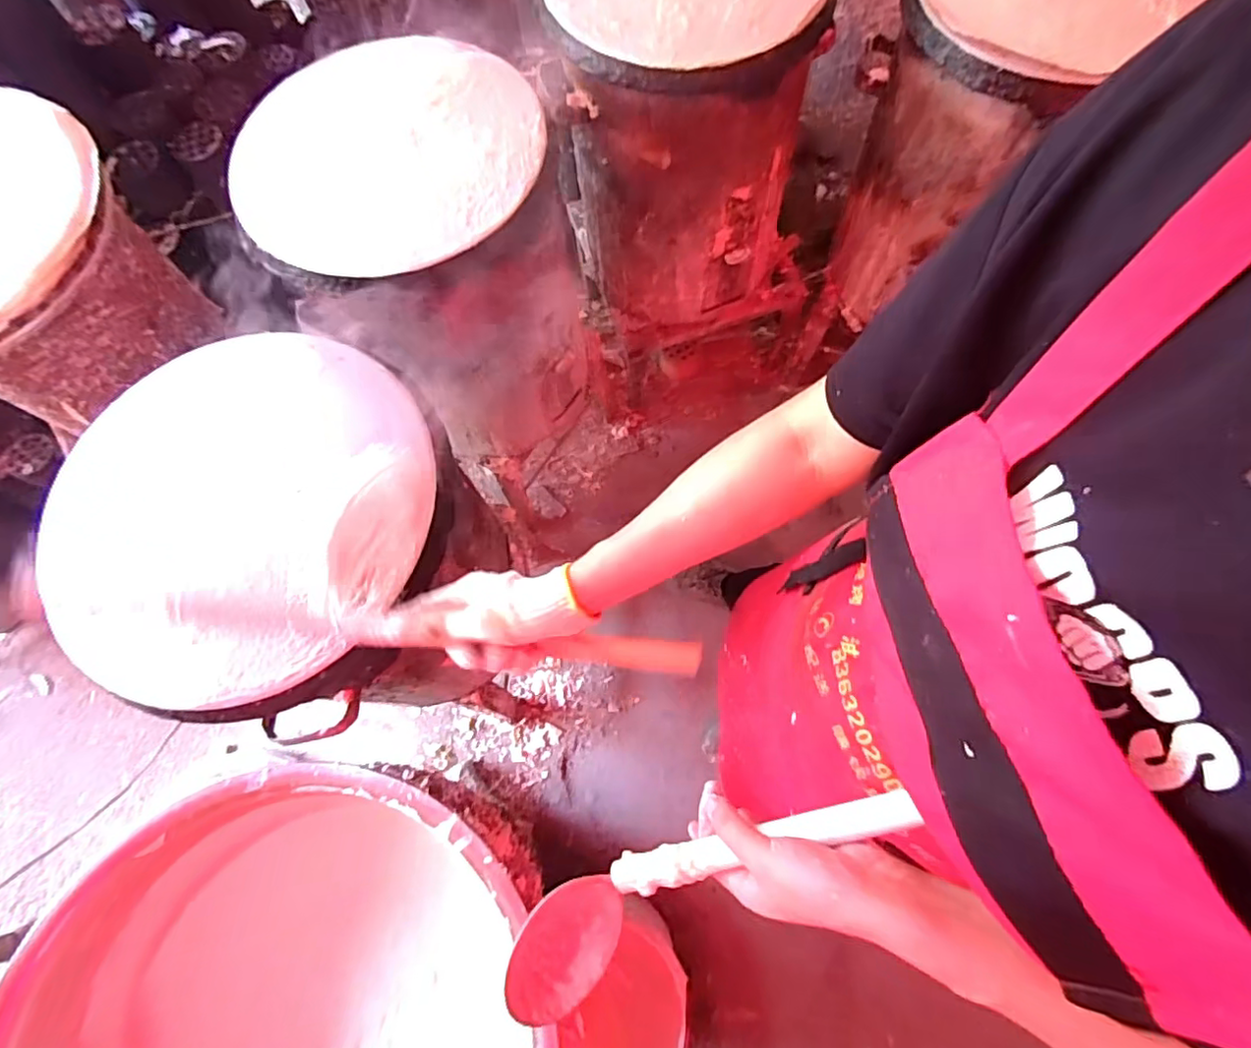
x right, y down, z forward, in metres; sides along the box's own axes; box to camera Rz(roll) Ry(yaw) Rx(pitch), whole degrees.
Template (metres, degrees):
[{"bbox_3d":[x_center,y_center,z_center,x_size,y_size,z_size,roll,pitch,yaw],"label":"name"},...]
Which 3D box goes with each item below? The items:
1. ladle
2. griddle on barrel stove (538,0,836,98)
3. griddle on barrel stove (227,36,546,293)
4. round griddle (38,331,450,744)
[{"bbox_3d":[0.051,0.236,0.389,0.284,0.070,0.073,-32,72,14],"label":"ladle"},{"bbox_3d":[0.087,-0.724,0.805,0.378,0.053,0.344,-1,72,2],"label":"griddle on barrel stove"},{"bbox_3d":[-0.284,-0.446,0.719,0.363,0.025,0.341,-16,72,-3],"label":"griddle on barrel stove"},{"bbox_3d":[-0.360,-0.012,0.575,0.367,0.064,0.361,-1,72,2],"label":"round griddle"}]

